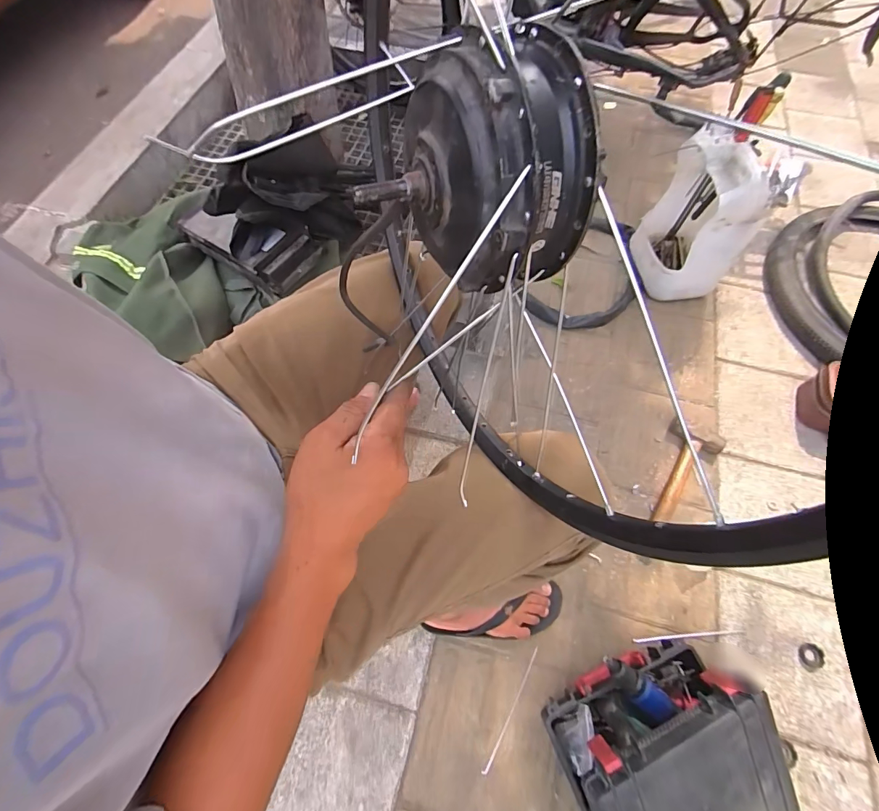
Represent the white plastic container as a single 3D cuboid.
[{"bbox_3d":[0.599,-0.425,0.991,0.218,0.340,0.203,-1,66,2],"label":"white plastic container"}]

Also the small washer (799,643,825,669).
[{"bbox_3d":[0.663,0.444,0.759,0.040,0.004,0.038,1,65,-1],"label":"small washer"}]

